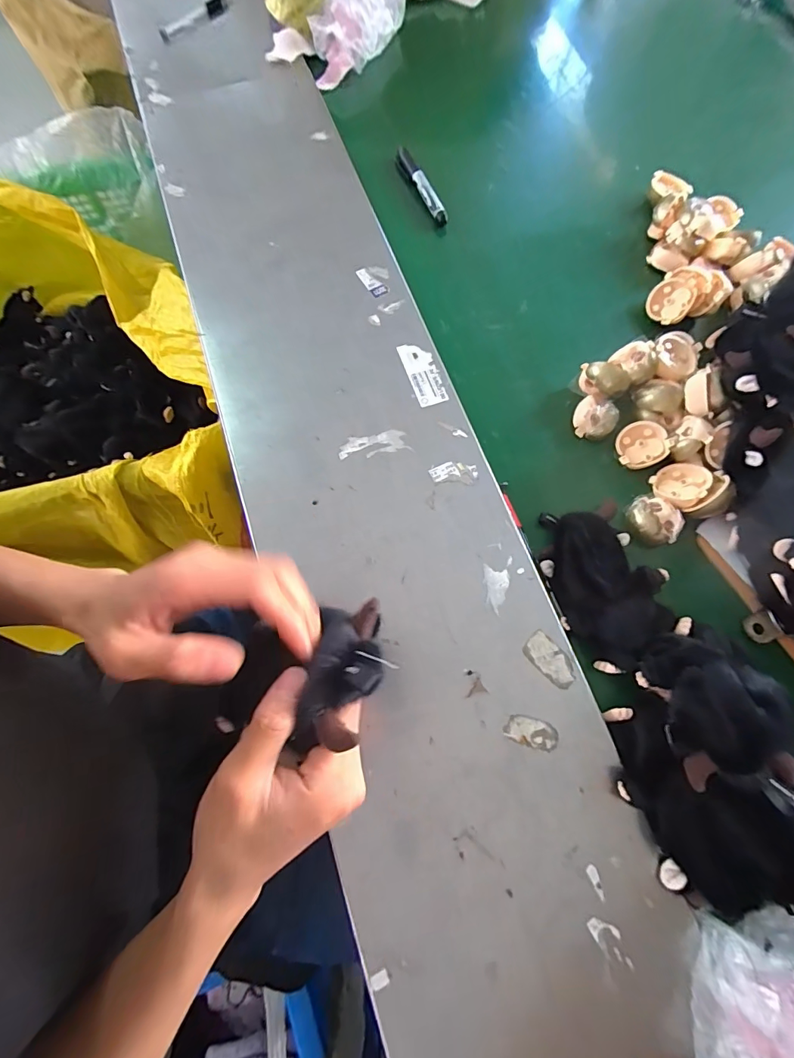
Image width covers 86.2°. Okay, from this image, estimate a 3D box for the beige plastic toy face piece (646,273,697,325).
[{"bbox_3d":[0.327,-0.273,0.505,0.051,0.011,0.051,4,100,21],"label":"beige plastic toy face piece"}]

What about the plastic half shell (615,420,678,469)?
[{"bbox_3d":[0.263,-0.089,0.452,0.054,0.020,0.047,-10,77,15],"label":"plastic half shell"}]

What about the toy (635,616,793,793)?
[{"bbox_3d":[0.248,0.132,0.332,0.078,0.068,0.117,-8,73,-4],"label":"toy"}]

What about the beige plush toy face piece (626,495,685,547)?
[{"bbox_3d":[0.259,-0.009,0.427,0.050,0.017,0.048,1,72,-2],"label":"beige plush toy face piece"}]

